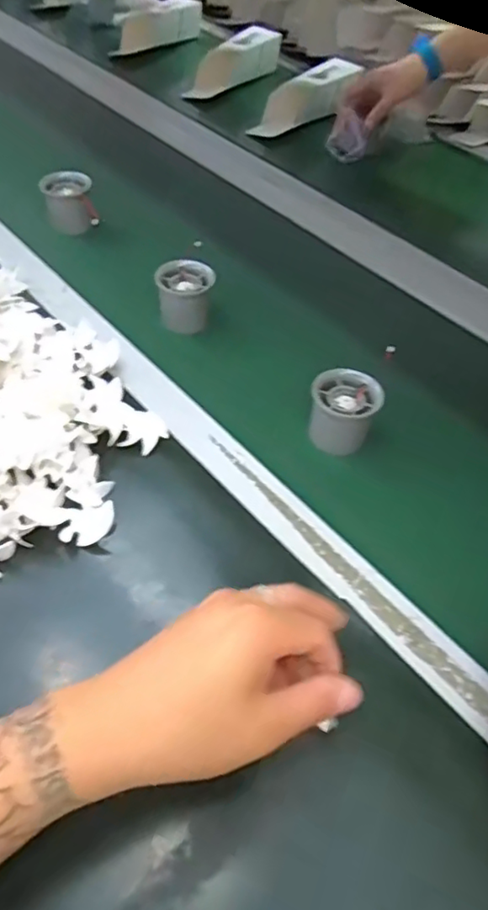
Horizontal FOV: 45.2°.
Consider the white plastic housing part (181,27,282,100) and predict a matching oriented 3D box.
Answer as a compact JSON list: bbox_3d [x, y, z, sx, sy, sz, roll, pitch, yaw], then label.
[{"bbox_3d":[-0.022,-0.693,1.025,0.187,0.064,0.075,-36,59,-11],"label":"white plastic housing part"}]

